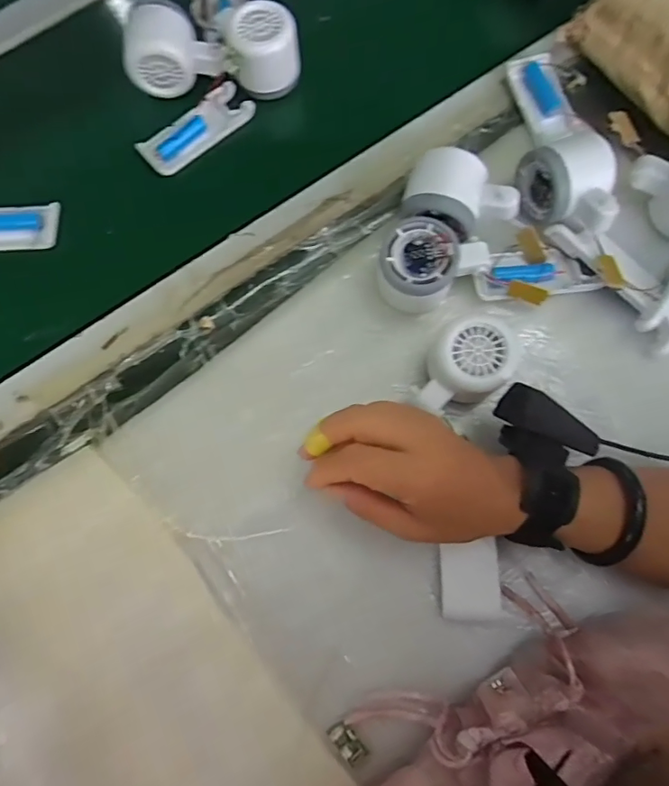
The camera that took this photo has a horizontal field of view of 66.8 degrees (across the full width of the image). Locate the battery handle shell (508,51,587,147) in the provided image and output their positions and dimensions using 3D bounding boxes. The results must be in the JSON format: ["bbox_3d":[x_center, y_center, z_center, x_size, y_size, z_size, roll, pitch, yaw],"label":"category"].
[{"bbox_3d":[0.185,-0.258,0.448,0.041,0.014,0.088,-17,76,-3],"label":"battery handle shell"}]

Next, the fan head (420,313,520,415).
[{"bbox_3d":[0.094,-0.019,0.370,0.068,0.046,0.057,-32,78,-7],"label":"fan head"}]

